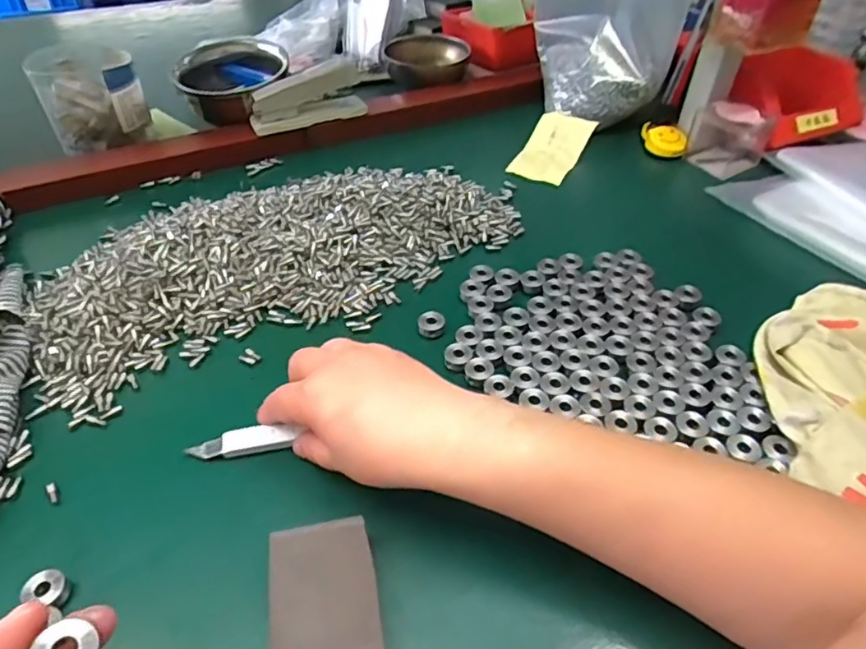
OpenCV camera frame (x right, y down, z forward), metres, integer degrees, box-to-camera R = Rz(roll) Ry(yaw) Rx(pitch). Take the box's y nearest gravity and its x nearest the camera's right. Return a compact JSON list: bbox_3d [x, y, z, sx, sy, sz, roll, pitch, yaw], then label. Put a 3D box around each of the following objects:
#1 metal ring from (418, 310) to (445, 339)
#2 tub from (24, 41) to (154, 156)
[{"bbox_3d":[-0.001,-0.001,0.434,0.019,0.012,0.017,0,44,-2],"label":"metal ring"},{"bbox_3d":[-0.367,-0.243,0.630,0.098,0.092,0.103,-22,48,-23],"label":"tub"}]

